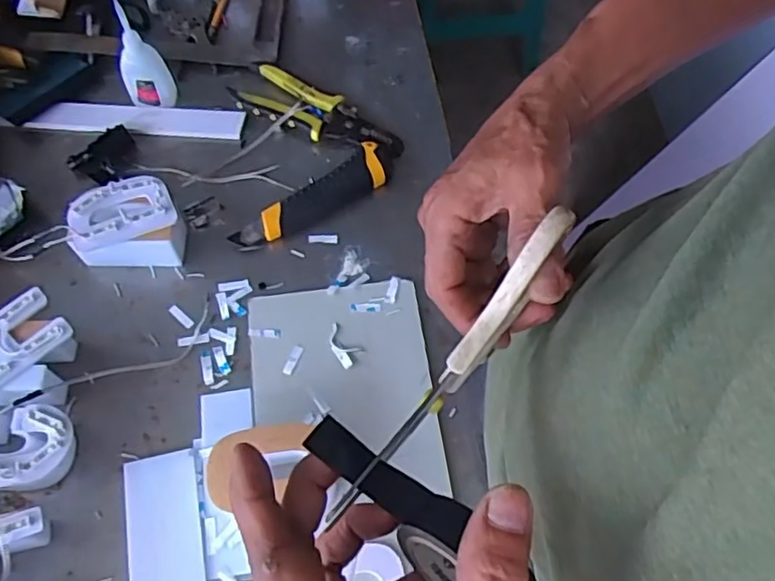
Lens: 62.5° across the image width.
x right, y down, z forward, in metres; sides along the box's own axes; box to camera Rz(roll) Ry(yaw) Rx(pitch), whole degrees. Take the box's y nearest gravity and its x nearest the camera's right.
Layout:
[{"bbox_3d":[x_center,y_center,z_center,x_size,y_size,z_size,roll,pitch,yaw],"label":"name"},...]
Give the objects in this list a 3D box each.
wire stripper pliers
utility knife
[{"bbox_3d":[-0.066,-0.170,0.617,0.162,0.025,0.058,26,66,13],"label":"wire stripper pliers"},{"bbox_3d":[-0.063,-0.083,0.577,0.161,0.017,0.039,-36,68,-16],"label":"utility knife"}]

